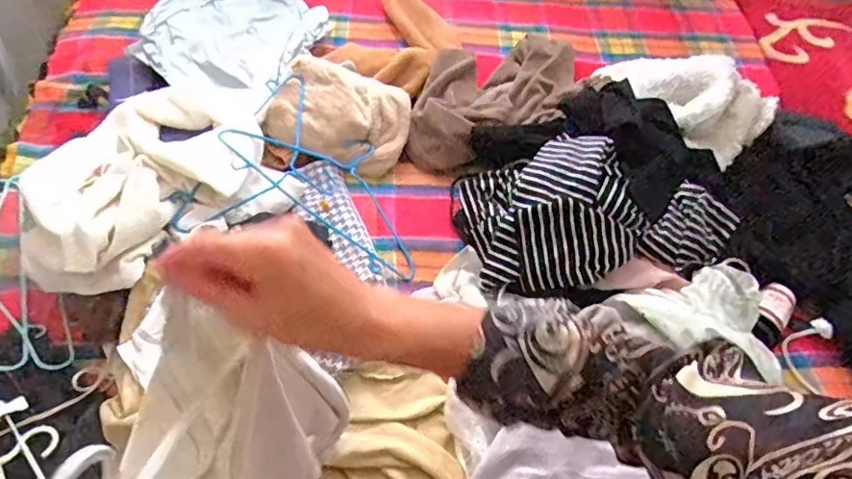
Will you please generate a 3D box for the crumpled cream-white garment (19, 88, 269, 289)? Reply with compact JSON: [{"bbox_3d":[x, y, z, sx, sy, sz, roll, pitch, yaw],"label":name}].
[{"bbox_3d":[-0.515,-0.141,1.037,0.366,0.131,0.479,40,62,20],"label":"crumpled cream-white garment"}]

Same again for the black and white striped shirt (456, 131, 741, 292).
[{"bbox_3d":[0.327,-0.064,1.077,0.486,0.122,0.287,-8,57,-10],"label":"black and white striped shirt"}]

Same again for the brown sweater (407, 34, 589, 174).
[{"bbox_3d":[0.157,-0.310,1.301,0.457,0.116,0.271,-24,61,-20],"label":"brown sweater"}]

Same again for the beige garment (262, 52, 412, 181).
[{"bbox_3d":[-0.177,-0.259,1.216,0.279,0.107,0.211,10,56,1],"label":"beige garment"}]

